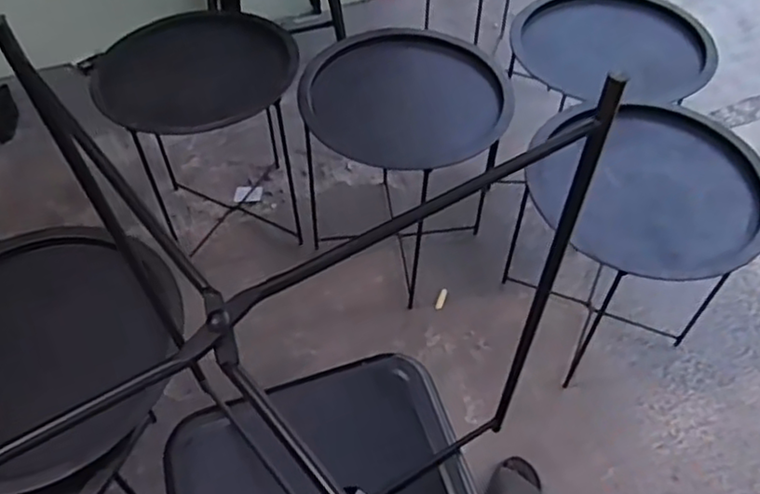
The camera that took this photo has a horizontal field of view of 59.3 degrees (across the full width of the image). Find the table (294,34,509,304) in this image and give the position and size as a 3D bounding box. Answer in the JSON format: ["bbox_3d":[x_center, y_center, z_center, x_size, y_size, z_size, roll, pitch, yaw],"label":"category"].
[{"bbox_3d":[0.052,-0.198,1.590,0.448,0.455,0.396,-8,53,-5],"label":"table"}]

